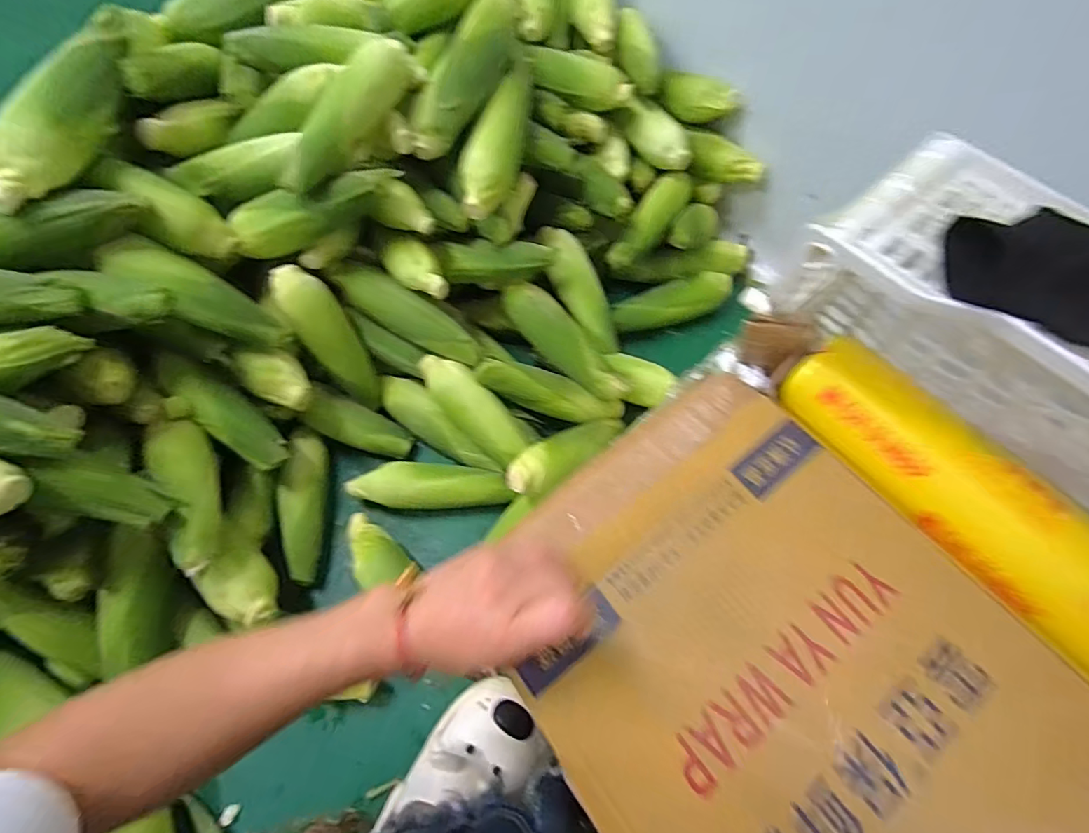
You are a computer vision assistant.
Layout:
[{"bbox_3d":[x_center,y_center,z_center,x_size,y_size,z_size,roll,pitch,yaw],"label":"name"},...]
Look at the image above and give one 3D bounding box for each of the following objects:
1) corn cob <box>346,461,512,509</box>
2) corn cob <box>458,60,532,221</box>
[{"bbox_3d":[-0.156,0.096,0.698,0.217,0.048,0.051,0,63,1],"label":"corn cob"},{"bbox_3d":[-0.057,-0.371,0.671,0.060,0.061,0.243,15,78,8],"label":"corn cob"}]

